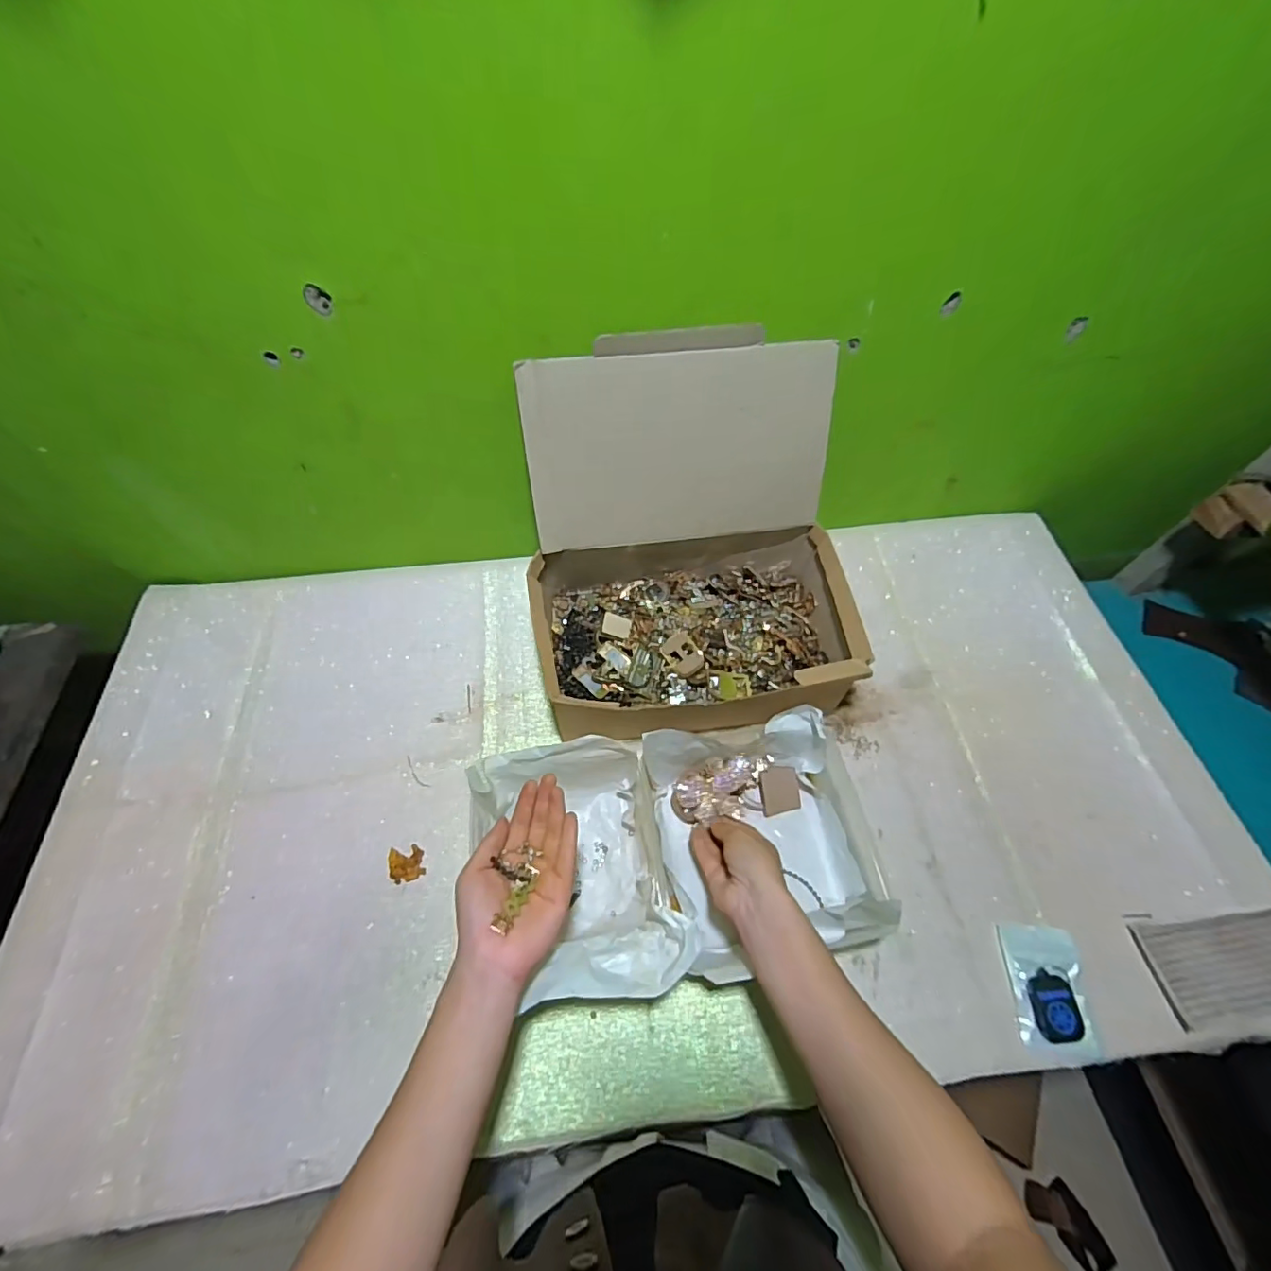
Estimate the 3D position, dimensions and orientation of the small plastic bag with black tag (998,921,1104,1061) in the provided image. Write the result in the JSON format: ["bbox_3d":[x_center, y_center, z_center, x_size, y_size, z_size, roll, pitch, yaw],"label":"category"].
[{"bbox_3d":[0.371,0.317,0.493,0.065,0.011,0.099,7,60,4],"label":"small plastic bag with black tag"}]

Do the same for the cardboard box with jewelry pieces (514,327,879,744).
[{"bbox_3d":[0.059,-0.082,0.568,0.324,0.281,0.291,-6,60,-4],"label":"cardboard box with jewelry pieces"}]

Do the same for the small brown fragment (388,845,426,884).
[{"bbox_3d":[-0.227,0.226,0.544,0.032,0.004,0.034,-15,61,-9],"label":"small brown fragment"}]

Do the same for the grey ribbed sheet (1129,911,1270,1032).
[{"bbox_3d":[0.561,0.293,0.493,0.186,0.017,0.078,-9,65,2],"label":"grey ribbed sheet"}]

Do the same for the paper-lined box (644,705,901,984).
[{"bbox_3d":[0.131,0.188,0.526,0.208,0.080,0.206,-8,60,-5],"label":"paper-lined box"}]

